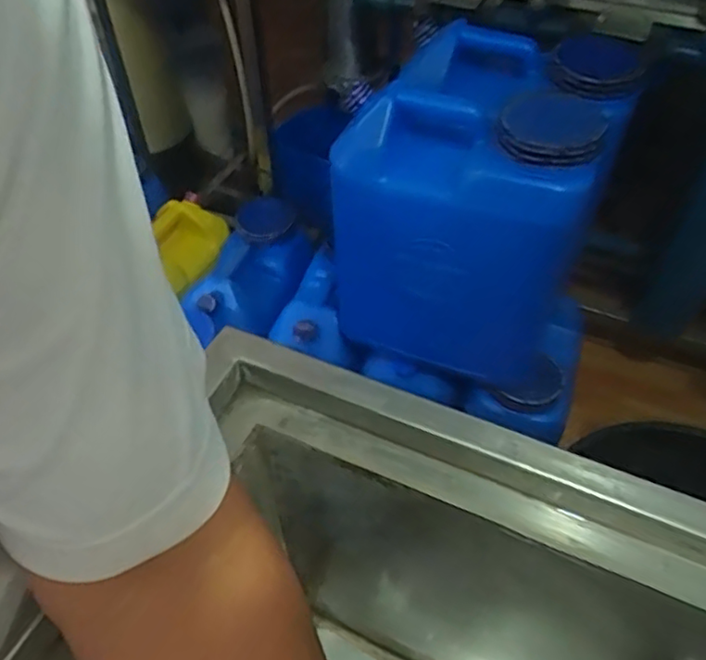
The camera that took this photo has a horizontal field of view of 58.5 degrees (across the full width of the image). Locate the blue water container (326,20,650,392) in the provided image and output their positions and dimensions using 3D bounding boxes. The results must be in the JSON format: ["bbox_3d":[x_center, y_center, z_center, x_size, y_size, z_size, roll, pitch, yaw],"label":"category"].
[{"bbox_3d":[0.172,-0.185,0.915,0.315,0.359,0.295,22,52,19],"label":"blue water container"}]

